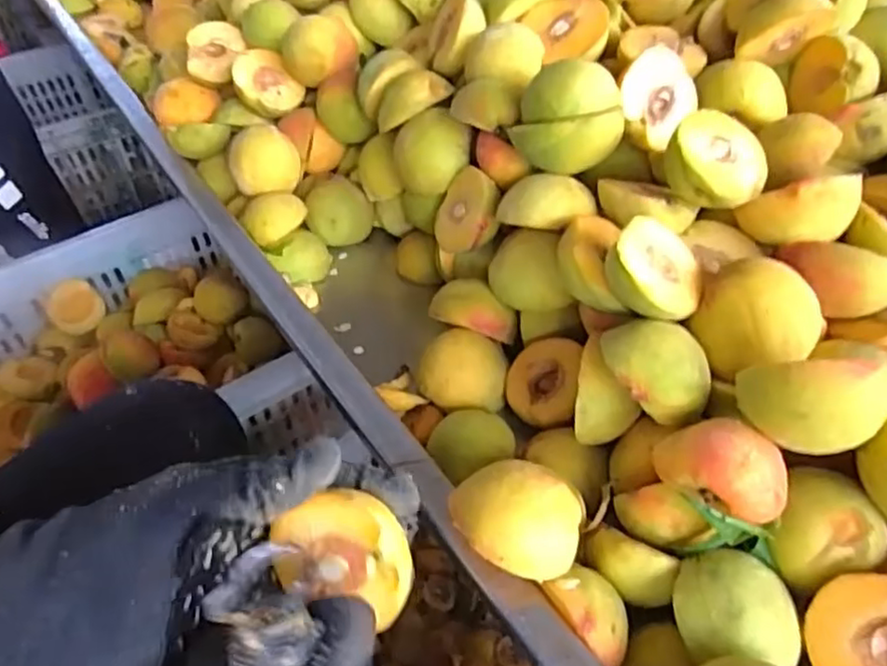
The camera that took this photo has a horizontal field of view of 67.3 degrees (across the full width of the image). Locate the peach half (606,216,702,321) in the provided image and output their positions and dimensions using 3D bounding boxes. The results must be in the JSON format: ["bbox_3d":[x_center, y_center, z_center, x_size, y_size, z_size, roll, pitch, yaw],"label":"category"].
[{"bbox_3d":[0.117,-0.036,0.369,0.054,0.020,0.055,11,66,-26],"label":"peach half"}]

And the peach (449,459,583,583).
[{"bbox_3d":[0.034,0.094,0.323,0.061,0.048,0.048,2,46,5],"label":"peach"}]

